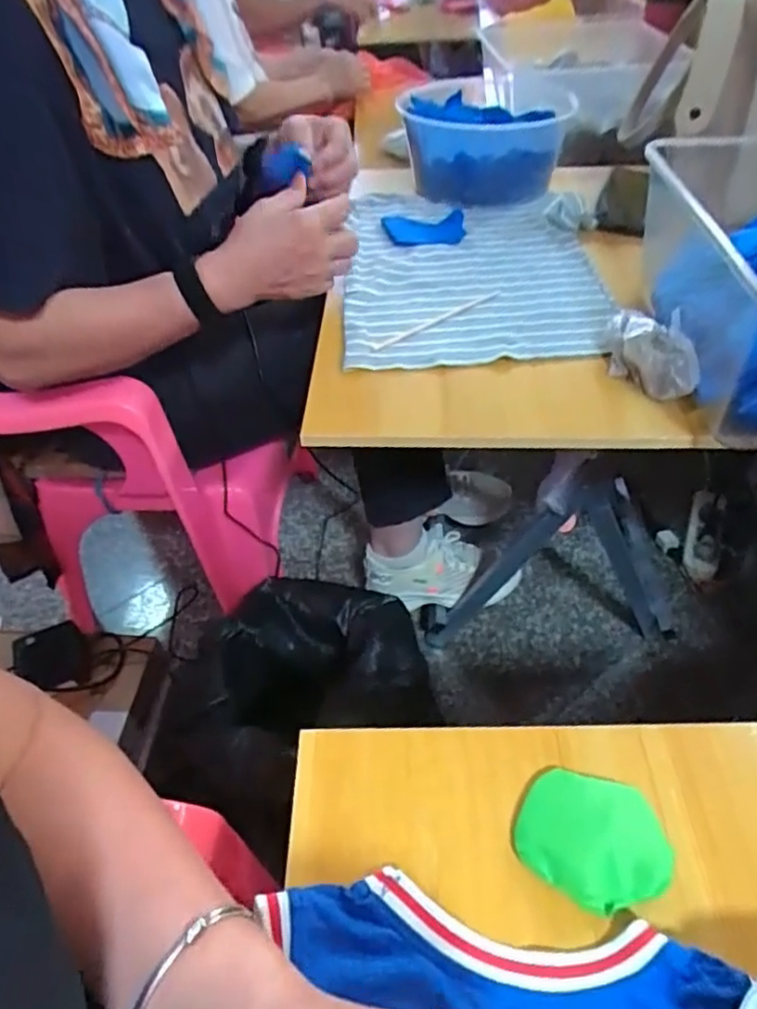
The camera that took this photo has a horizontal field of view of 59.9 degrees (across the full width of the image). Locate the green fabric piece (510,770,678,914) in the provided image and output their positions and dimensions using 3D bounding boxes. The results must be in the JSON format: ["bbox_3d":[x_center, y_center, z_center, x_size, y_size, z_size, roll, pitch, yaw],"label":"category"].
[{"bbox_3d":[0.112,0.173,0.344,0.073,0.017,0.061,20,50,23],"label":"green fabric piece"}]

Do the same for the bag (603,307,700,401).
[{"bbox_3d":[0.240,-0.136,0.584,0.063,0.037,0.116,1,45,6],"label":"bag"}]

